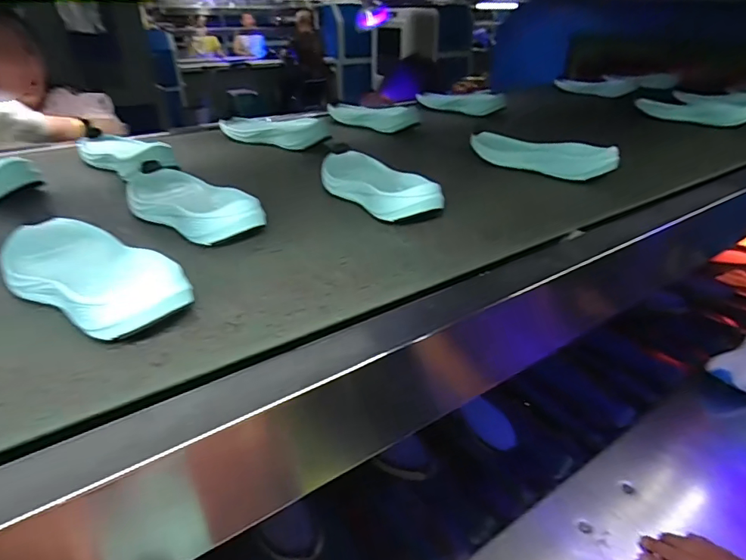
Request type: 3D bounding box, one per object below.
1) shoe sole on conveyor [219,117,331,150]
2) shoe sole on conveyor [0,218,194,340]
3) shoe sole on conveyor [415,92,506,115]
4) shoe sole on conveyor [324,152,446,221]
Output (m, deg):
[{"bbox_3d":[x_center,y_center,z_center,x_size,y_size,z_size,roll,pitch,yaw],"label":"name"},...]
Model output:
[{"bbox_3d":[-0.182,-0.273,0.842,0.221,0.039,0.091,20,37,27],"label":"shoe sole on conveyor"},{"bbox_3d":[-0.240,-0.009,0.389,0.217,0.035,0.082,24,39,31],"label":"shoe sole on conveyor"},{"bbox_3d":[0.198,-0.425,1.110,0.224,0.039,0.072,20,38,27],"label":"shoe sole on conveyor"},{"bbox_3d":[0.002,-0.121,0.581,0.079,0.039,0.209,-15,36,-23],"label":"shoe sole on conveyor"}]

